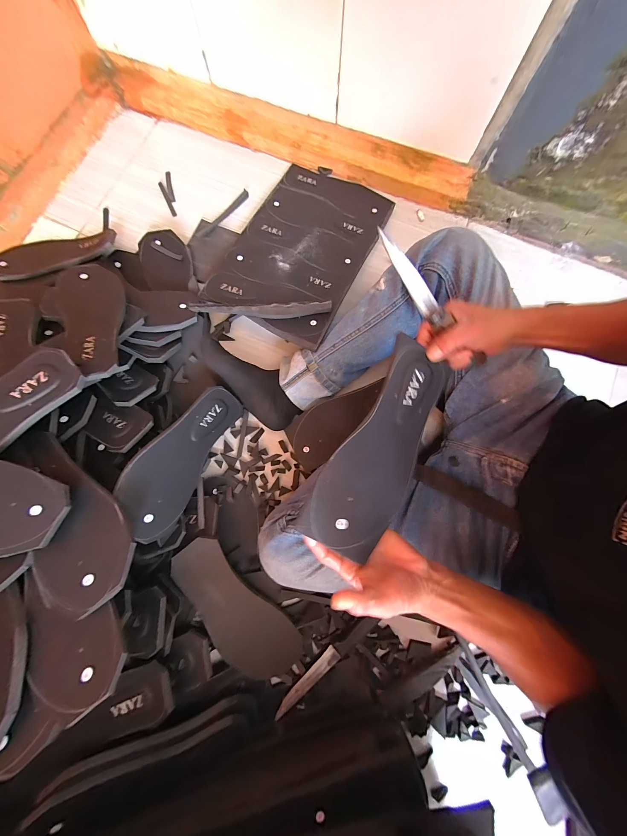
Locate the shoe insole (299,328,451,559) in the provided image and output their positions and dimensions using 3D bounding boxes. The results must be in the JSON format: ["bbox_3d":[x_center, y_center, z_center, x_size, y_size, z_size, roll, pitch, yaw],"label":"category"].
[{"bbox_3d":[0.083,0.031,0.312,0.093,0.039,0.251,30,76,5],"label":"shoe insole"}]

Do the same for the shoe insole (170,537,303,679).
[{"bbox_3d":[-0.119,0.301,0.407,0.097,0.010,0.255,-41,100,-15],"label":"shoe insole"}]

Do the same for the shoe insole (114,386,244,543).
[{"bbox_3d":[-0.202,0.058,0.429,0.100,0.016,0.247,52,54,-34],"label":"shoe insole"}]

